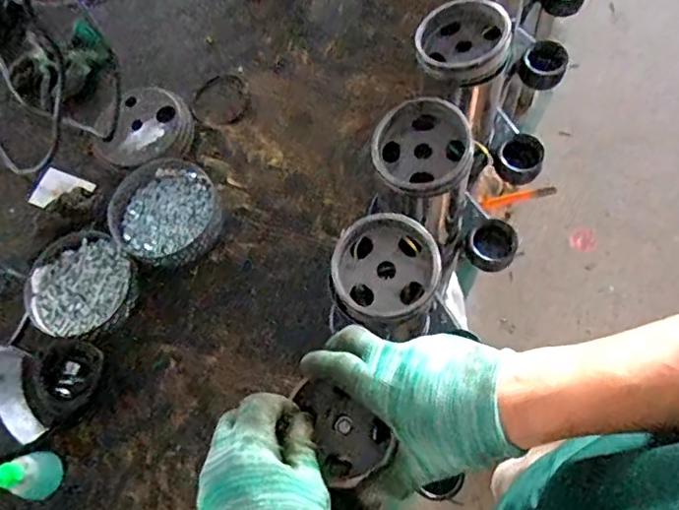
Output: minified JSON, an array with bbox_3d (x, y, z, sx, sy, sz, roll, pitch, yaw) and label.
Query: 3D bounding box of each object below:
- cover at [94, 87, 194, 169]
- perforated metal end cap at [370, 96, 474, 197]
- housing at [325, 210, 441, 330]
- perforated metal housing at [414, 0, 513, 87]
[{"bbox_3d":[-0.256,-0.174,0.771,0.121,0.028,0.123,-1,70,2],"label":"cover"},{"bbox_3d":[0.076,-0.100,0.520,0.087,0.028,0.090,-3,68,7],"label":"perforated metal end cap"},{"bbox_3d":[0.037,0.014,0.483,0.086,0.032,0.089,-3,68,7],"label":"housing"},{"bbox_3d":[0.119,-0.207,0.556,0.087,0.032,0.078,9,70,11],"label":"perforated metal housing"}]

